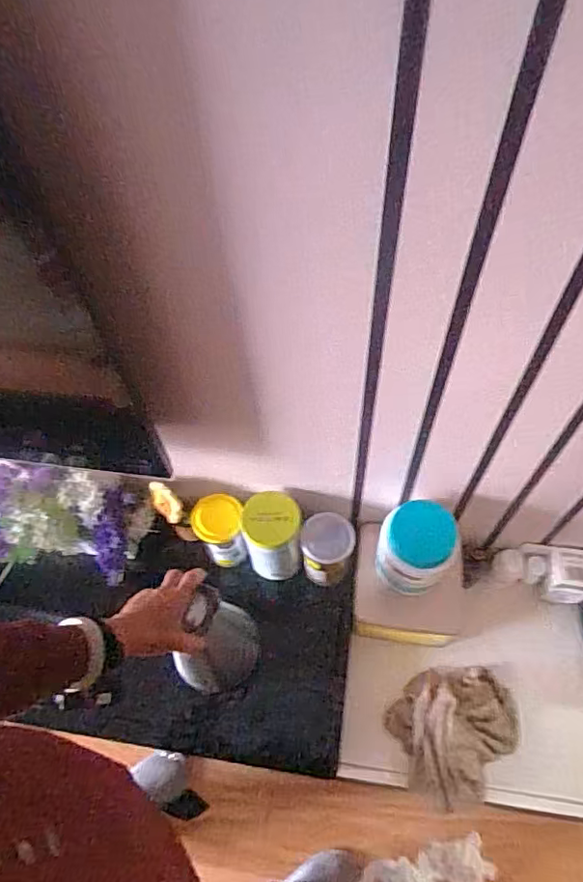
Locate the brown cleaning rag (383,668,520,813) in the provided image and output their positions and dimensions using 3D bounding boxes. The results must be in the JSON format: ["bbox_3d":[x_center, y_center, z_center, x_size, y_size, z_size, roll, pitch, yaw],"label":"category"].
[{"bbox_3d":[0.269,0.479,0.906,0.232,0.056,0.186,-41,63,-19],"label":"brown cleaning rag"}]

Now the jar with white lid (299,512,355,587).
[{"bbox_3d":[0.064,0.193,0.960,0.089,0.144,0.090,-1,59,2],"label":"jar with white lid"}]

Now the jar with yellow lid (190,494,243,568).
[{"bbox_3d":[-0.123,0.164,0.975,0.085,0.149,0.081,-1,59,2],"label":"jar with yellow lid"}]

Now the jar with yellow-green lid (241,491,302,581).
[{"bbox_3d":[-0.029,0.170,0.953,0.088,0.171,0.090,-1,59,2],"label":"jar with yellow-green lid"}]

